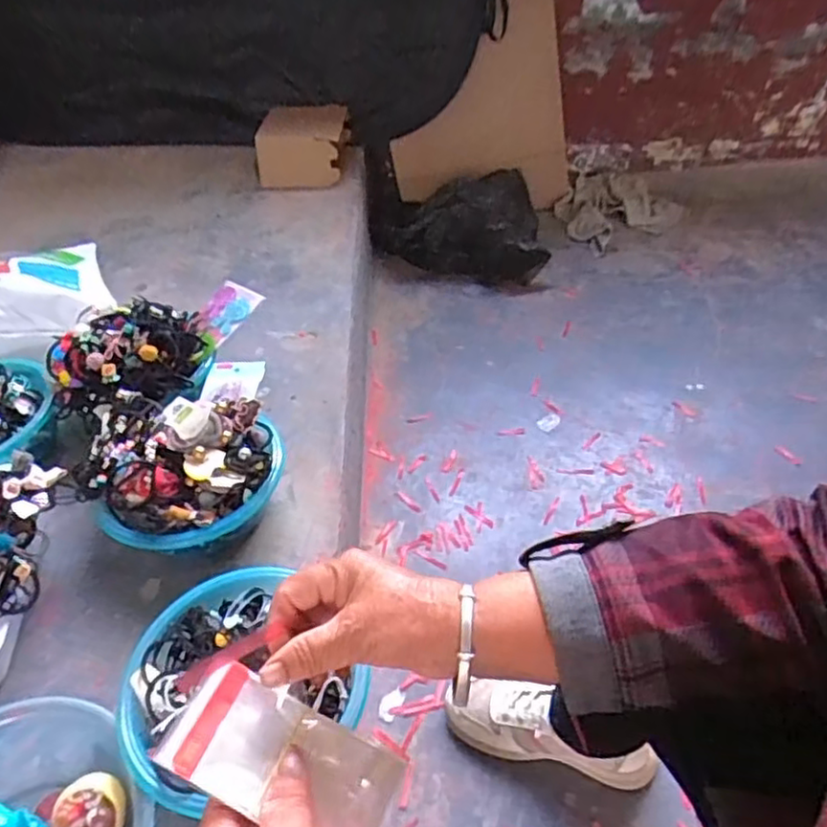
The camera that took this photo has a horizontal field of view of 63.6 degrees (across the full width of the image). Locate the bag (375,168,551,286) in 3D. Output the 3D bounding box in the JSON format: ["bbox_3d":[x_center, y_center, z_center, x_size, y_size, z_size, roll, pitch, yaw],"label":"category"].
[{"bbox_3d":[0.126,-0.456,1.572,0.389,0.162,0.221,11,46,15],"label":"bag"}]

